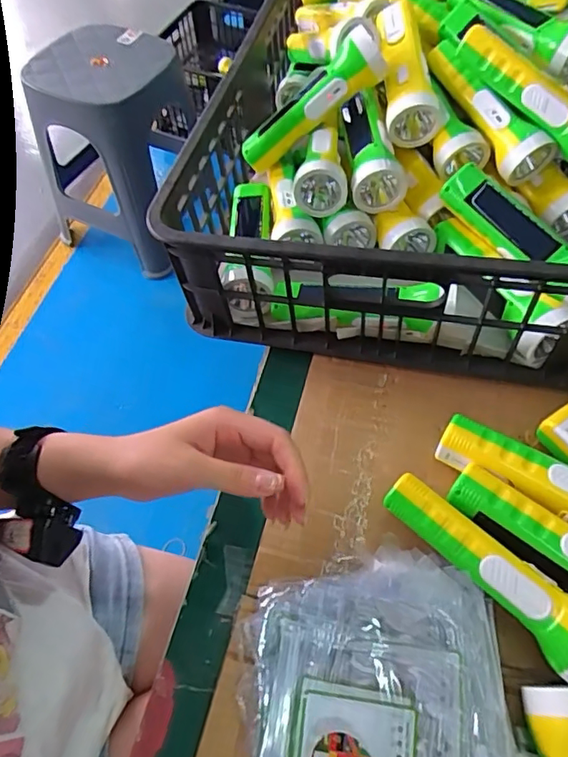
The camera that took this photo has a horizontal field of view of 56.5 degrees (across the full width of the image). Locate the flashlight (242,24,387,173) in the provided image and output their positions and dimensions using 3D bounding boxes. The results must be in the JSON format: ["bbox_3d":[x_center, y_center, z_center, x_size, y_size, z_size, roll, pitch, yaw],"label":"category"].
[{"bbox_3d":[0.029,-0.284,0.554,0.169,0.051,0.044,-33,54,25],"label":"flashlight"}]

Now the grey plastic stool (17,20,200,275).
[{"bbox_3d":[-0.447,-0.631,1.470,0.386,0.454,0.361,25,63,15],"label":"grey plastic stool"}]

